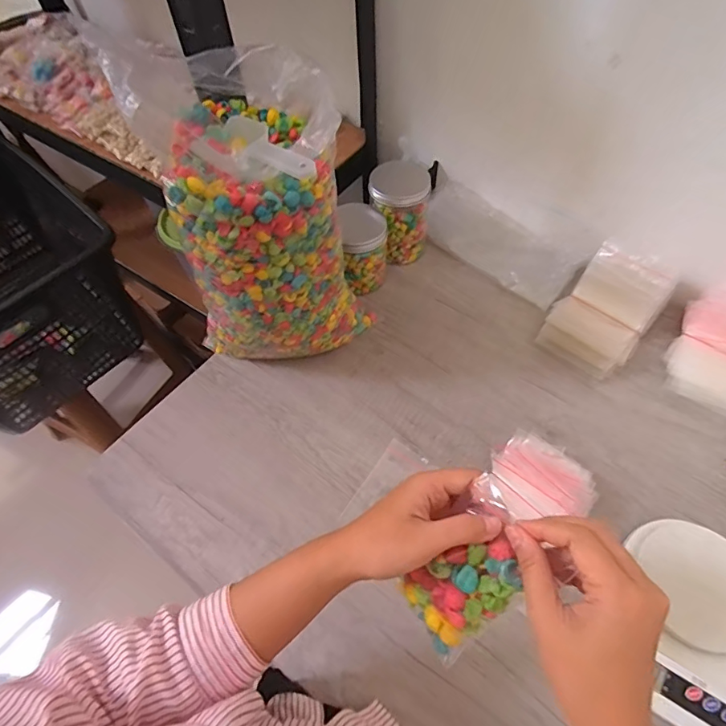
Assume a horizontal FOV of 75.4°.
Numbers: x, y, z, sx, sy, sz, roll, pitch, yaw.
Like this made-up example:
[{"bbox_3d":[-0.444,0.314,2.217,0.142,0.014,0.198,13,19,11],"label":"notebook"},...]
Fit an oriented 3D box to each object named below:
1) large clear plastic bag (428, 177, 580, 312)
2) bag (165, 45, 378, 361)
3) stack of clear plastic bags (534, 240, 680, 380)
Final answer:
[{"bbox_3d":[0.204,-0.196,0.753,0.099,0.049,0.279,-38,62,-23],"label":"large clear plastic bag"},{"bbox_3d":[-0.111,-0.134,0.544,0.176,0.348,0.167,26,61,19],"label":"bag"},{"bbox_3d":[0.335,-0.073,0.648,0.115,0.076,0.181,36,63,23],"label":"stack of clear plastic bags"}]

